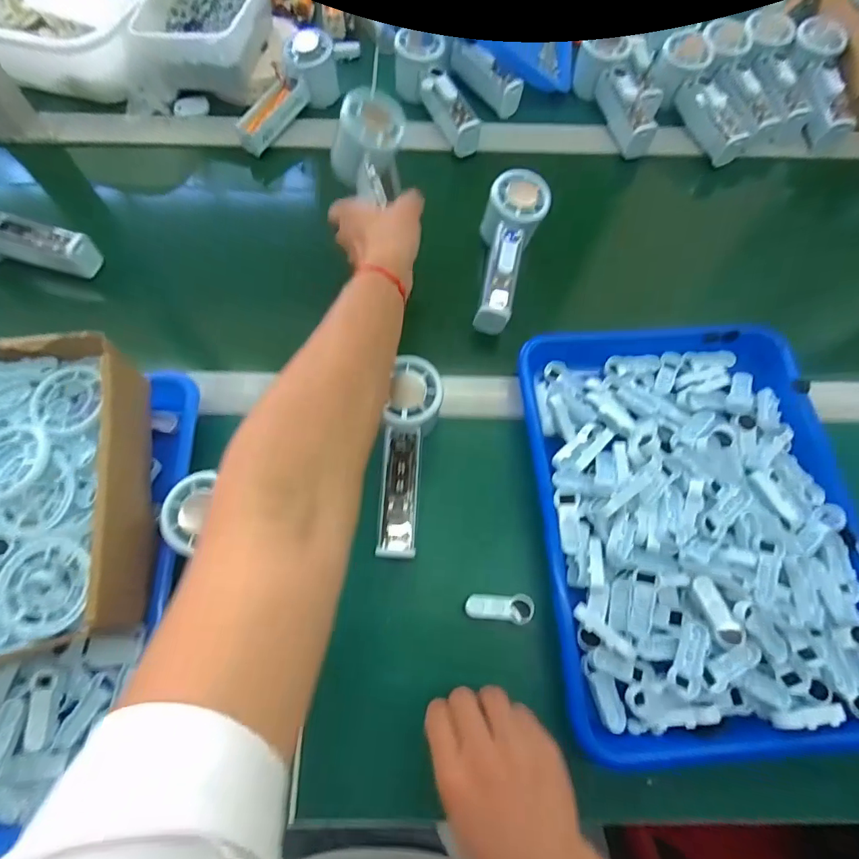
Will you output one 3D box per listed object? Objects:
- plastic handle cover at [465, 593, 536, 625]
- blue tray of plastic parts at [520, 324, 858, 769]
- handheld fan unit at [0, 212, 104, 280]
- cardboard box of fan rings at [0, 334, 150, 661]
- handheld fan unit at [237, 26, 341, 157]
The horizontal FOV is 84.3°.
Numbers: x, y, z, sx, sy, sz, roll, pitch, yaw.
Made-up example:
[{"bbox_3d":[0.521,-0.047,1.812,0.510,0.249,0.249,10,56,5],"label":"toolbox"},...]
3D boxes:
[{"bbox_3d":[0.054,0.141,0.376,0.050,0.033,0.020,6,68,1],"label":"plastic handle cover"},{"bbox_3d":[0.208,0.070,0.389,0.241,0.061,0.324,-2,68,-2],"label":"blue tray of plastic parts"},{"bbox_3d":[-0.406,-0.193,0.473,0.152,0.062,0.063,12,67,-11],"label":"handheld fan unit"},{"bbox_3d":[-0.308,0.049,0.336,0.216,0.070,0.213,-12,69,-6],"label":"cardboard box of fan rings"},{"bbox_3d":[-0.159,-0.377,0.541,0.045,0.058,0.147,35,85,12],"label":"handheld fan unit"}]

